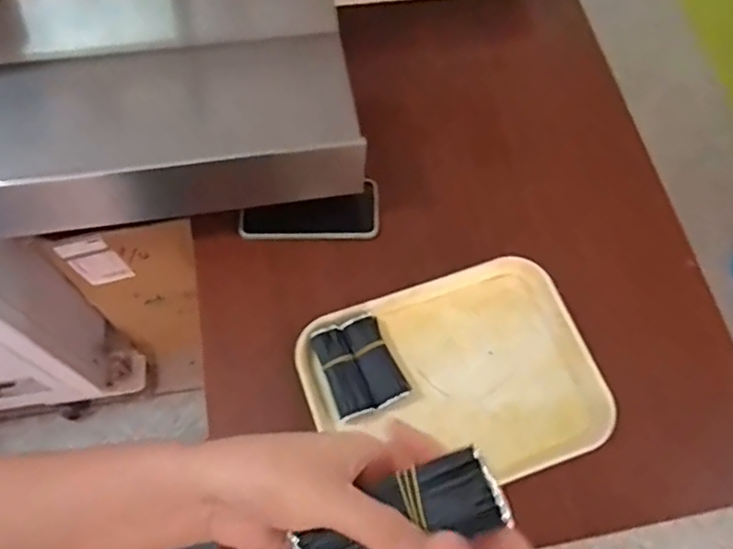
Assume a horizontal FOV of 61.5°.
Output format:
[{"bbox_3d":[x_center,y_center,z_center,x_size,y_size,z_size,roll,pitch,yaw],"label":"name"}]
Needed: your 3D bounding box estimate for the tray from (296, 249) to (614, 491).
[{"bbox_3d":[0.094,0.115,0.668,0.301,0.034,0.231,-18,69,-8],"label":"tray"}]

